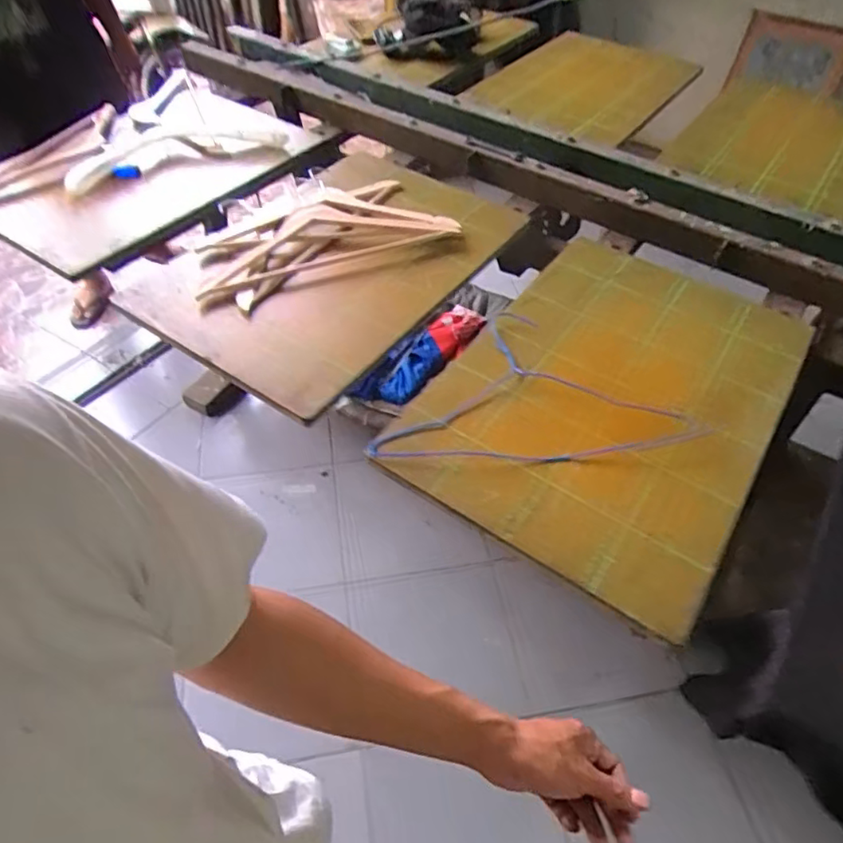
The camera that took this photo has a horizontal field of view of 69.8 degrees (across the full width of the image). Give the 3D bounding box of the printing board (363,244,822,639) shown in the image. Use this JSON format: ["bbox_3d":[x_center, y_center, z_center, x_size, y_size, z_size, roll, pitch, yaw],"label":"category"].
[{"bbox_3d":[0.267,-0.057,0.839,0.409,0.027,0.615,28,54,20],"label":"printing board"}]

